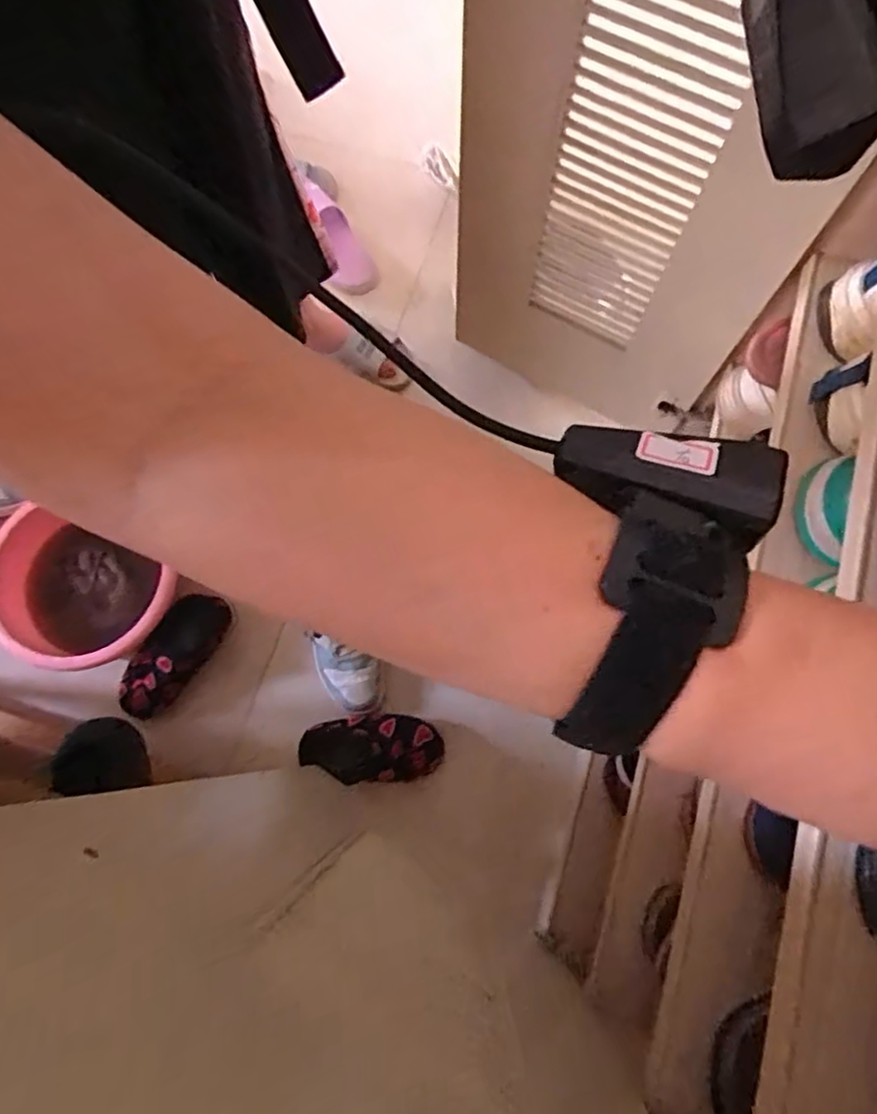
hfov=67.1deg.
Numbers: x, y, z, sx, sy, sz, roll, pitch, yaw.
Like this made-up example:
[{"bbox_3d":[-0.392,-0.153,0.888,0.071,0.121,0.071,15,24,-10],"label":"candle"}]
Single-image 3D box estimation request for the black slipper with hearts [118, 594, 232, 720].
[{"bbox_3d":[-0.388,0.137,0.962,0.090,0.065,0.200,27,62,7],"label":"black slipper with hearts"}]

